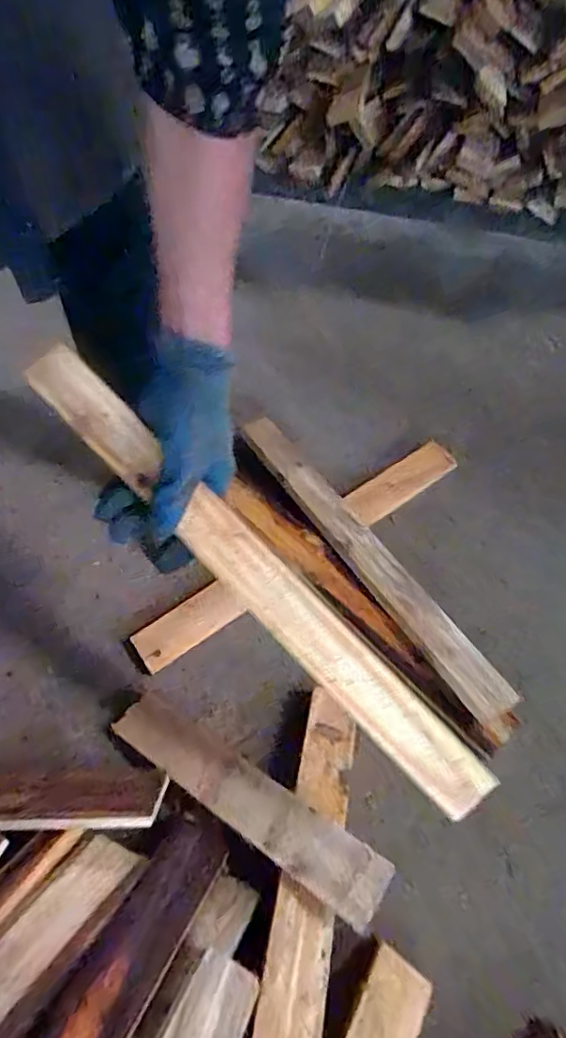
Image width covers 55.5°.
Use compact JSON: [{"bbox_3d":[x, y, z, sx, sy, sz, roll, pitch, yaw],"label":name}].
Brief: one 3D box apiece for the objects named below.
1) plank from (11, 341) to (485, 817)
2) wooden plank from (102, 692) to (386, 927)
[{"bbox_3d":[-0.028,0.037,0.397,0.448,0.010,0.044,45,94,7],"label":"plank"},{"bbox_3d":[-0.042,0.253,0.499,0.293,0.020,0.053,22,56,30],"label":"wooden plank"}]

